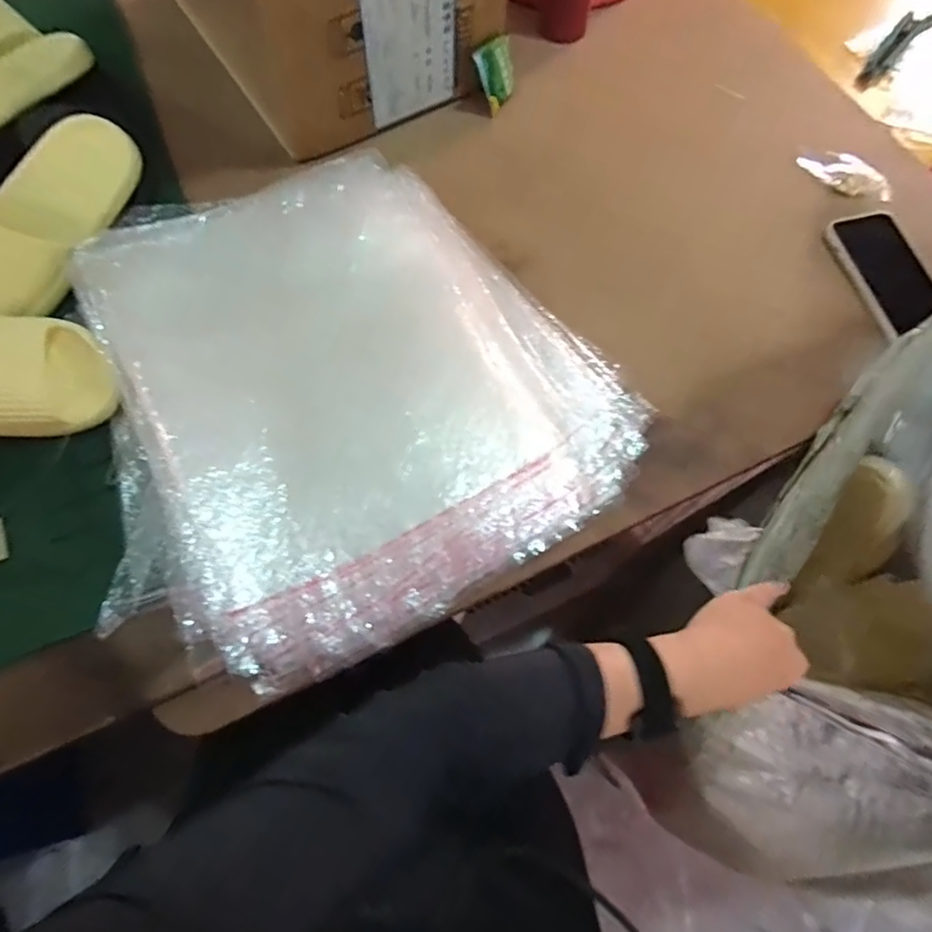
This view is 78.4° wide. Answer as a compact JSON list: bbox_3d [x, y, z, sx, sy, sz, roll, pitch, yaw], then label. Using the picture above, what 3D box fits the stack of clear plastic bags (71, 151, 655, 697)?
[{"bbox_3d":[-0.108,-0.082,0.515,0.439,0.064,0.437,-28,70,-12],"label":"stack of clear plastic bags"}]

